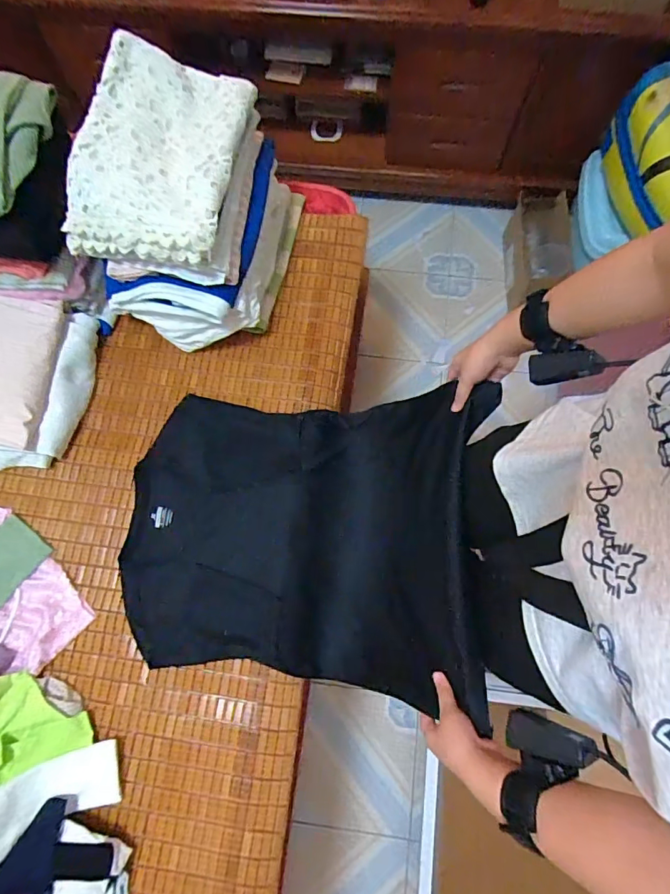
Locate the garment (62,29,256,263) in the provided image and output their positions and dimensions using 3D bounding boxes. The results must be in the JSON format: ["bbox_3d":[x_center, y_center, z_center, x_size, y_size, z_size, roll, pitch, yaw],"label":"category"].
[{"bbox_3d":[-0.247,-0.419,0.663,0.228,0.089,0.304,13,76,5],"label":"garment"}]

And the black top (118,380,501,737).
[{"bbox_3d":[-0.070,0.120,0.679,0.520,0.162,0.430,5,75,3],"label":"black top"}]

